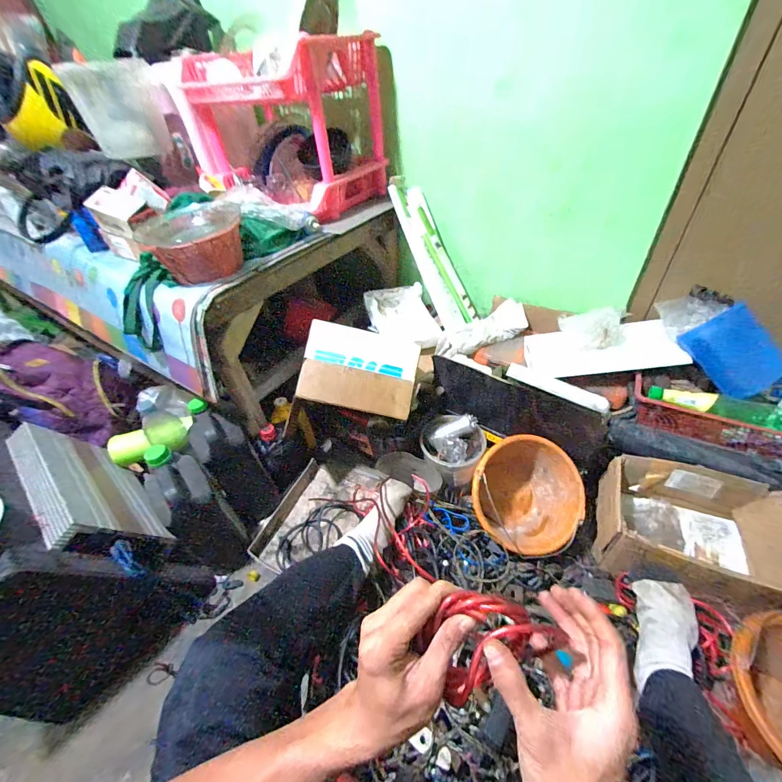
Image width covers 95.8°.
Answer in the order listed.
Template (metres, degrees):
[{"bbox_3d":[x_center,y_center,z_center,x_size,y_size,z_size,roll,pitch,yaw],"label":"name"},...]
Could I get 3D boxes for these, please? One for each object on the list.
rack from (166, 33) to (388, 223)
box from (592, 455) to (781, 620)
[{"bbox_3d":[-0.296,-0.724,0.995,0.472,0.332,0.335,24,50,29],"label":"rack"},{"bbox_3d":[0.616,0.297,0.736,0.314,0.147,0.245,13,46,20],"label":"box"}]

